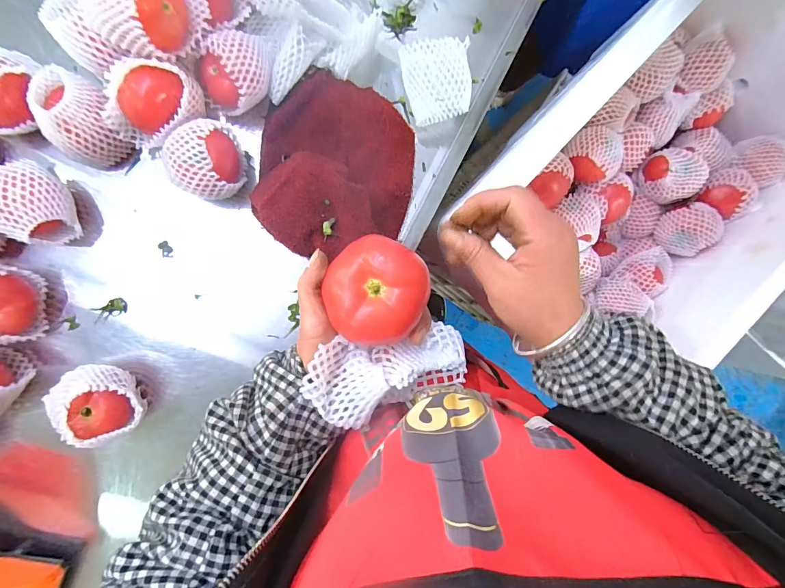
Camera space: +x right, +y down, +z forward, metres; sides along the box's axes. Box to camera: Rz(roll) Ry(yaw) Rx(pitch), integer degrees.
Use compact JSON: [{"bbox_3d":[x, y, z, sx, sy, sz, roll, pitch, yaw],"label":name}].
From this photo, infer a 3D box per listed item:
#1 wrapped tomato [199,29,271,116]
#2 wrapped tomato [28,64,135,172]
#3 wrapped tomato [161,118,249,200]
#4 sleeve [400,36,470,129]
[{"bbox_3d":[-0.161,-0.231,0.403,0.061,0.071,0.076,36,88,-8],"label":"wrapped tomato"},{"bbox_3d":[-0.307,-0.170,0.385,0.071,0.078,0.072,0,93,-8],"label":"wrapped tomato"},{"bbox_3d":[-0.198,-0.135,0.403,0.080,0.077,0.073,-11,94,-7],"label":"wrapped tomato"},{"bbox_3d":[0.051,-0.242,0.444,0.075,0.053,0.080,-10,94,-7],"label":"sleeve"}]

